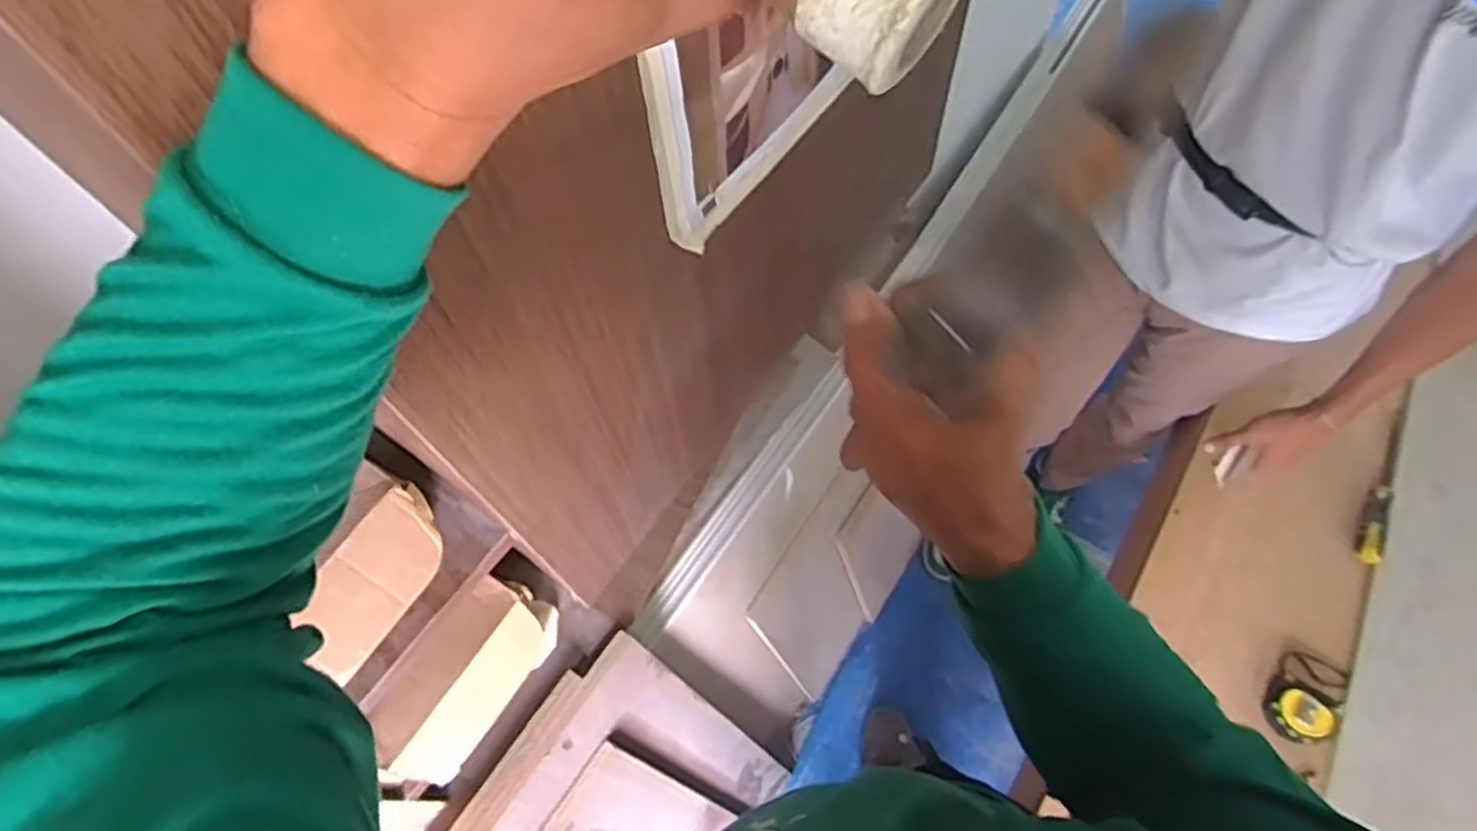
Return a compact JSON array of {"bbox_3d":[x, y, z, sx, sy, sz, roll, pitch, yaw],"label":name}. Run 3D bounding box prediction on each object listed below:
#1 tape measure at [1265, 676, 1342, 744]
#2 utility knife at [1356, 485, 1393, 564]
[{"bbox_3d":[0.673,0.354,0.930,0.073,0.038,0.075,-1,64,2],"label":"tape measure"},{"bbox_3d":[0.851,0.145,1.040,0.030,0.016,0.110,21,67,12],"label":"utility knife"}]

